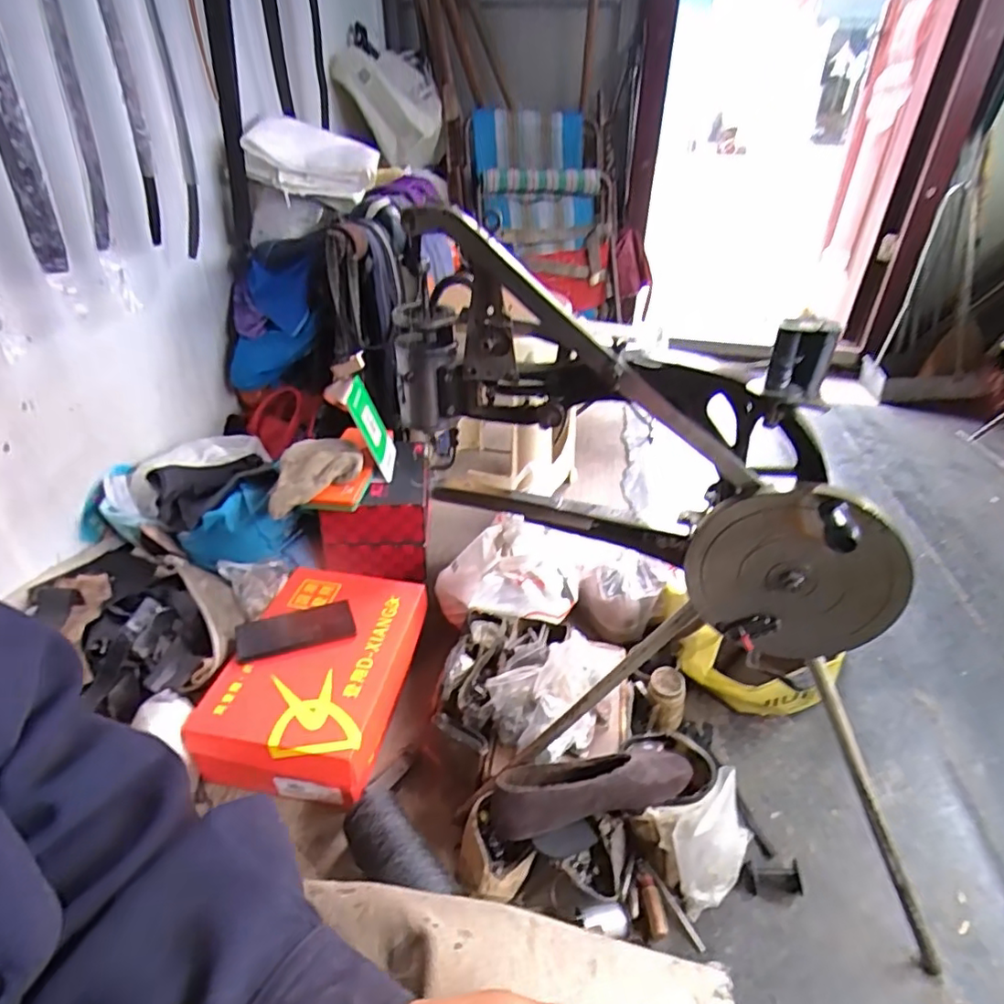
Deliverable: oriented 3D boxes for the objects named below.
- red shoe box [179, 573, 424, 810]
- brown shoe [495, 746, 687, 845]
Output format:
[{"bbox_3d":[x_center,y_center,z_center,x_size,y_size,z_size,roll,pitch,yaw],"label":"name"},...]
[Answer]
[{"bbox_3d":[-0.253,0.238,0.858,0.228,0.096,0.309,6,34,7],"label":"red shoe box"},{"bbox_3d":[0.105,0.329,0.693,0.244,0.073,0.078,-10,35,-16],"label":"brown shoe"}]

